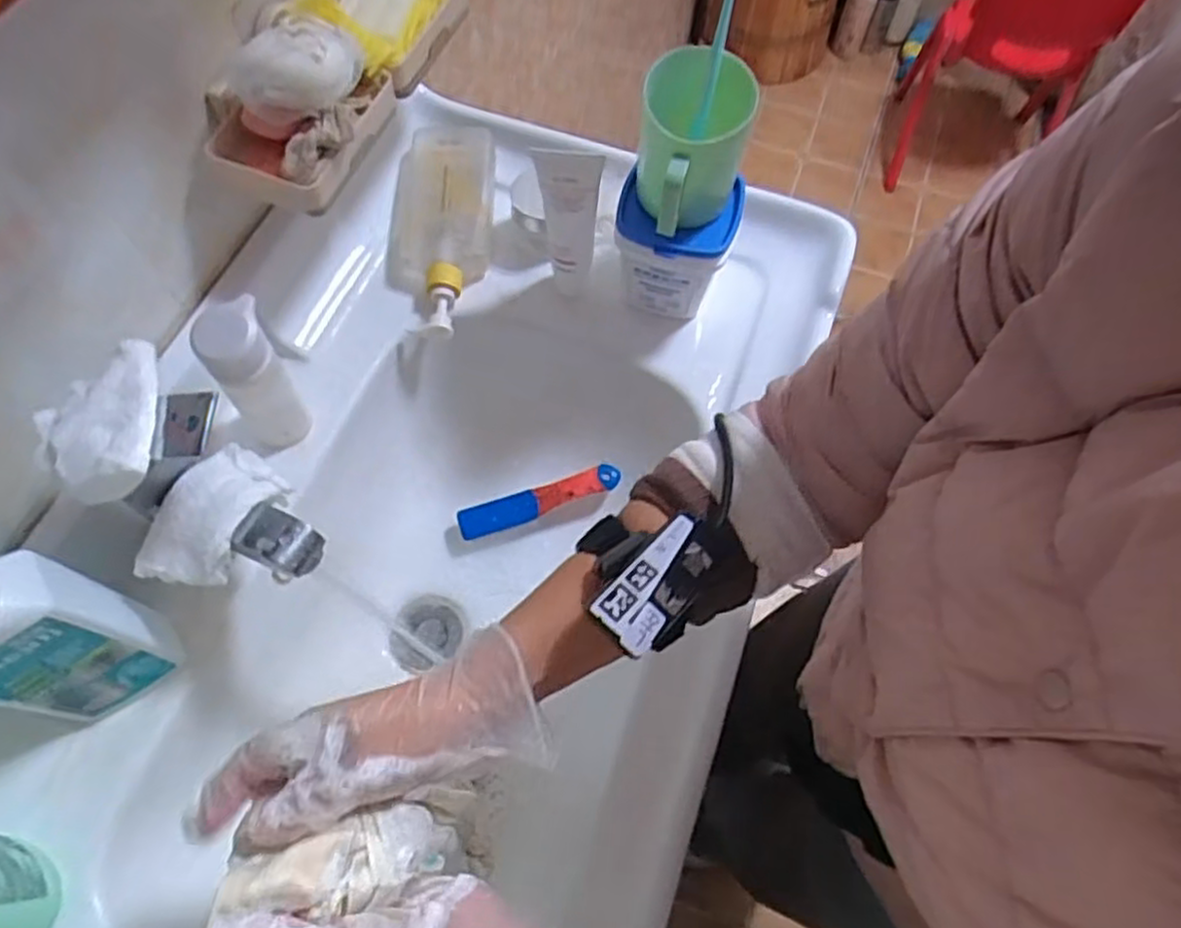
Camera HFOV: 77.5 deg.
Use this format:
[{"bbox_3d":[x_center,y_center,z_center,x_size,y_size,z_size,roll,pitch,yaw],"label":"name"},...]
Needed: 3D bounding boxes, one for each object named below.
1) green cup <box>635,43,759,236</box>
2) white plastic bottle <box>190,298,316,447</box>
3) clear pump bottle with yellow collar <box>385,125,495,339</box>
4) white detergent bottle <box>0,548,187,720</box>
[{"bbox_3d":[0.077,-0.222,0.540,0.078,0.103,0.102,1,64,0],"label":"green cup"},{"bbox_3d":[-0.245,-0.059,0.548,0.047,0.147,0.042,-21,67,-11],"label":"white plastic bottle"},{"bbox_3d":[-0.138,-0.213,0.670,0.094,0.054,0.209,3,64,0],"label":"clear pump bottle with yellow collar"},{"bbox_3d":[-0.316,0.096,0.419,0.074,0.197,0.042,-31,69,-15],"label":"white detergent bottle"}]

